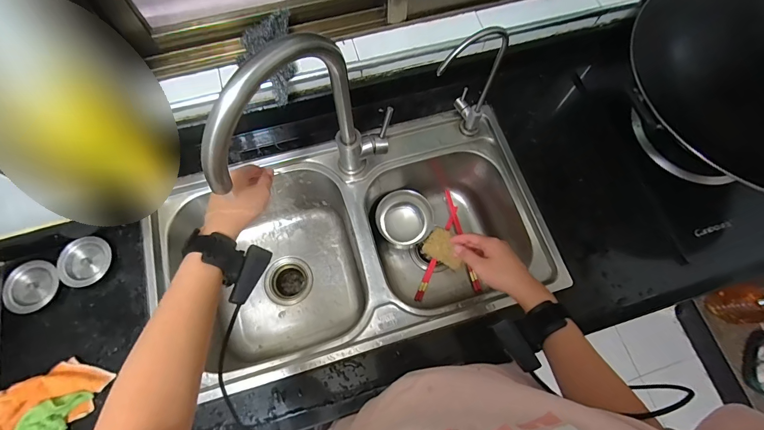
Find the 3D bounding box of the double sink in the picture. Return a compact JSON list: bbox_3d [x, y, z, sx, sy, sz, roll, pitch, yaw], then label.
[{"bbox_3d":[-0.044,0.068,0.748,0.705,0.217,0.366,-14,72,-6],"label":"double sink"}]

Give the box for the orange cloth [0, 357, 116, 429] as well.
[{"bbox_3d":[-0.503,0.278,0.519,0.169,0.051,0.083,-29,74,-11],"label":"orange cloth"}]

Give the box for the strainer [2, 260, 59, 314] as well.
[{"bbox_3d":[-0.577,0.117,0.589,0.073,0.020,0.083,28,73,9],"label":"strainer"}]

